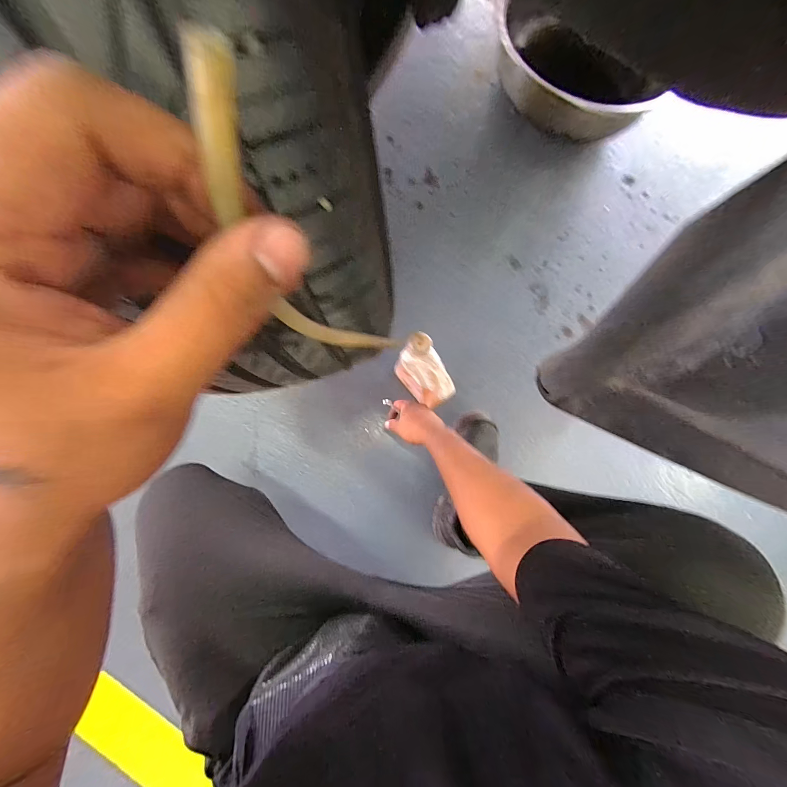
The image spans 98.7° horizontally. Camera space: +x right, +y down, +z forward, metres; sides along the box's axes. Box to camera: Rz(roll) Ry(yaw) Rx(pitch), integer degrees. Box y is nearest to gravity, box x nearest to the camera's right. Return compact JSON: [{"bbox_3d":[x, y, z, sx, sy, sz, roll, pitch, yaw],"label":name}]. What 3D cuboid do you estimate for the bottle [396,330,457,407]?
[{"bbox_3d":[0.067,-0.041,0.681,0.127,0.161,0.067,44,80,2],"label":"bottle"}]

